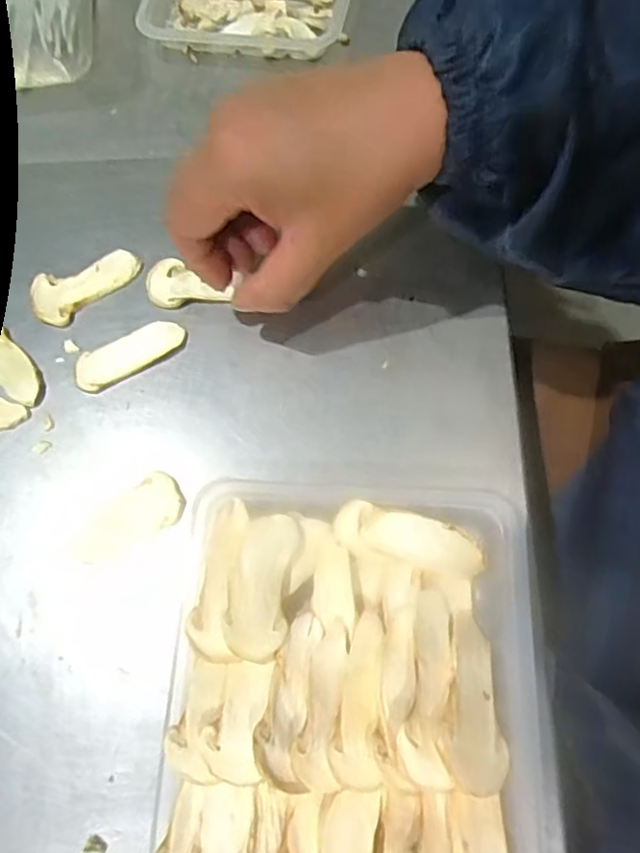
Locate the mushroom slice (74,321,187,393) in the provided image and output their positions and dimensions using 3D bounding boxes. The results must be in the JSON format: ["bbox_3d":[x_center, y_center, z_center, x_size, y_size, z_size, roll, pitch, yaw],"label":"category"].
[{"bbox_3d":[-0.102,-0.039,0.325,0.060,0.004,0.025,-27,70,-5],"label":"mushroom slice"}]

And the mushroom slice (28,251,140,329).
[{"bbox_3d":[-0.131,-0.080,0.342,0.063,0.004,0.033,-29,70,-6],"label":"mushroom slice"}]

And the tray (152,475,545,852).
[{"bbox_3d":[0.014,0.124,0.247,0.144,0.036,0.205,1,70,5],"label":"tray"}]

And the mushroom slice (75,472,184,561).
[{"bbox_3d":[-0.093,0.045,0.295,0.055,0.004,0.026,-31,71,-7],"label":"mushroom slice"}]

